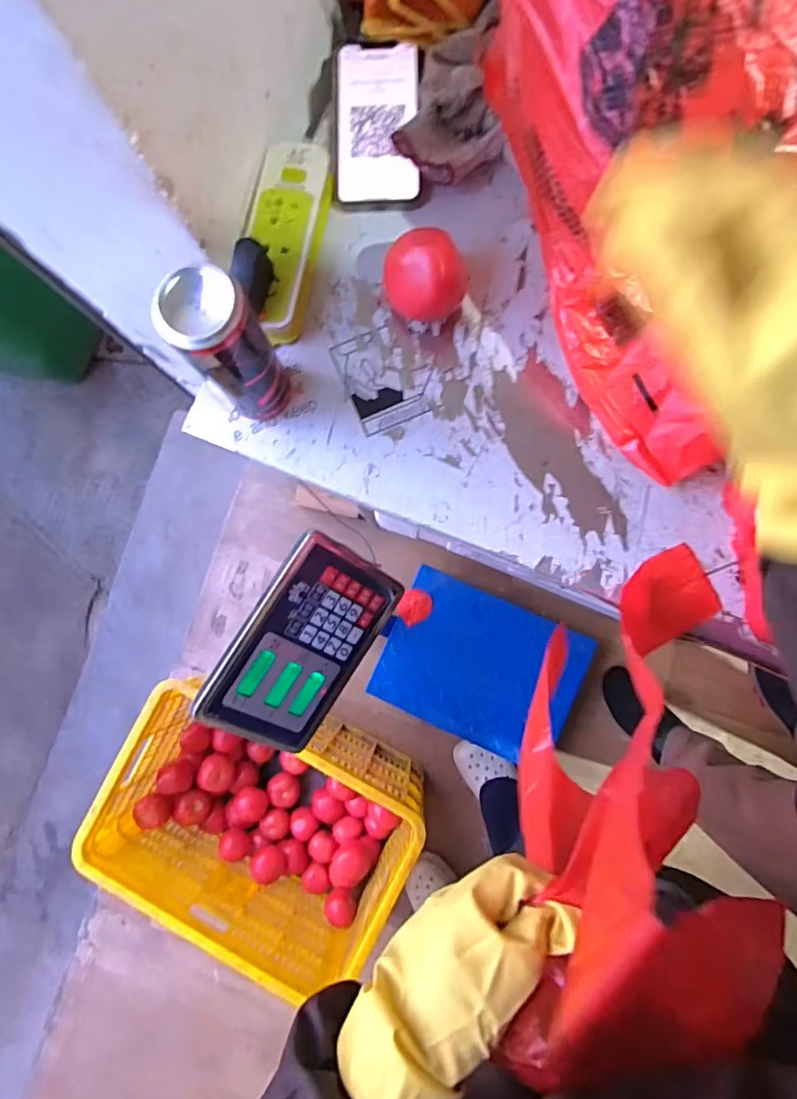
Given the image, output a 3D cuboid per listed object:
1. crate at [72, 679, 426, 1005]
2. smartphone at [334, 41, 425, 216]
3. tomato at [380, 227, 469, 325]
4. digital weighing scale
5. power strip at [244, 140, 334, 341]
[{"bbox_3d":[-0.247,0.489,0.997,0.493,0.240,0.354,23,87,5],"label":"crate"},{"bbox_3d":[-0.017,-0.357,0.463,0.069,0.010,0.143,-2,85,4],"label":"smartphone"},{"bbox_3d":[0.022,-0.211,0.433,0.064,0.053,0.055,-2,85,4],"label":"tomato"},{"bbox_3d":[0.056,0.178,0.808,0.458,0.532,0.274,18,87,5],"label":"digital weighing scale"},{"bbox_3d":[-0.096,-0.250,0.451,0.055,0.037,0.159,13,86,5],"label":"power strip"}]

